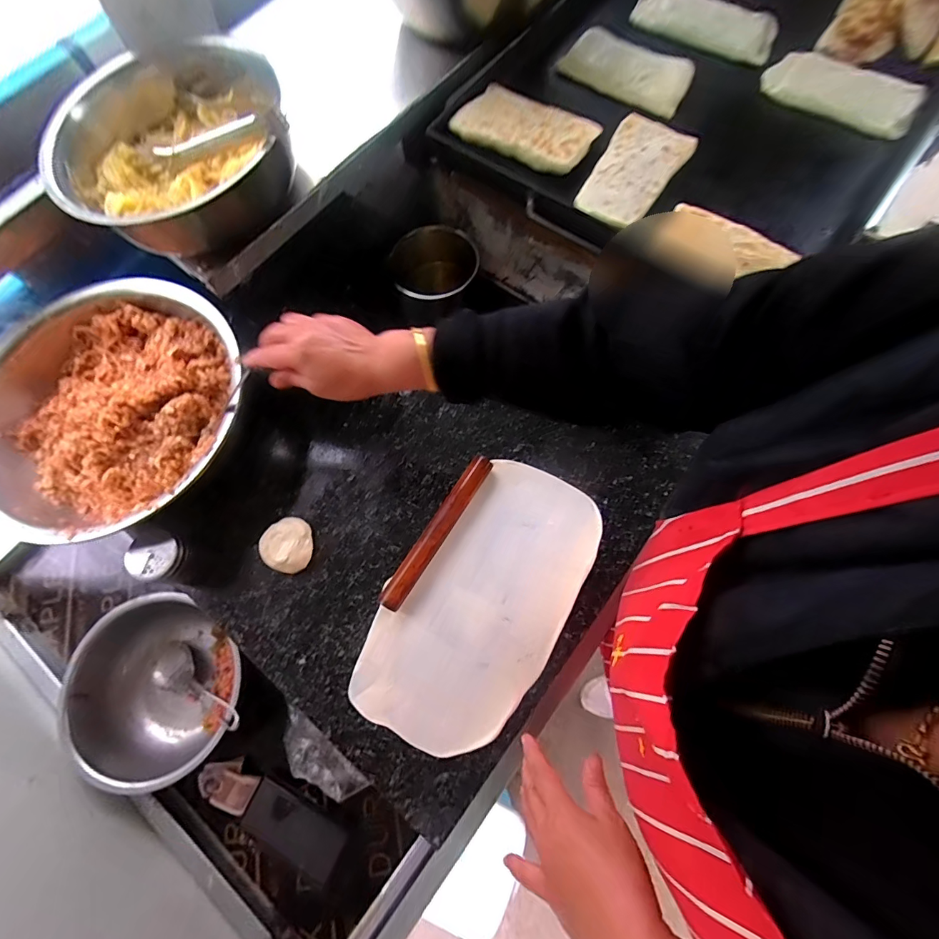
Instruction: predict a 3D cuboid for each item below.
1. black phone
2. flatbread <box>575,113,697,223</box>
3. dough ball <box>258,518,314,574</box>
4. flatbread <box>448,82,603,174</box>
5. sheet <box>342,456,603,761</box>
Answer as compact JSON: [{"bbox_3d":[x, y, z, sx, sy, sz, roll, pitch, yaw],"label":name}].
[{"bbox_3d":[-0.269,0.550,0.651,0.155,0.011,0.082,29,84,3],"label":"black phone"},{"bbox_3d":[0.199,-0.363,0.521,0.091,0.014,0.174,32,80,11],"label":"flatbread"},{"bbox_3d":[-0.247,0.102,0.577,0.067,0.031,0.070,-1,76,4],"label":"dough ball"},{"bbox_3d":[0.071,-0.446,0.554,0.178,0.023,0.086,26,79,10],"label":"flatbread"},{"bbox_3d":[0.023,0.168,0.558,0.195,0.010,0.371,30,74,10],"label":"sheet"}]

